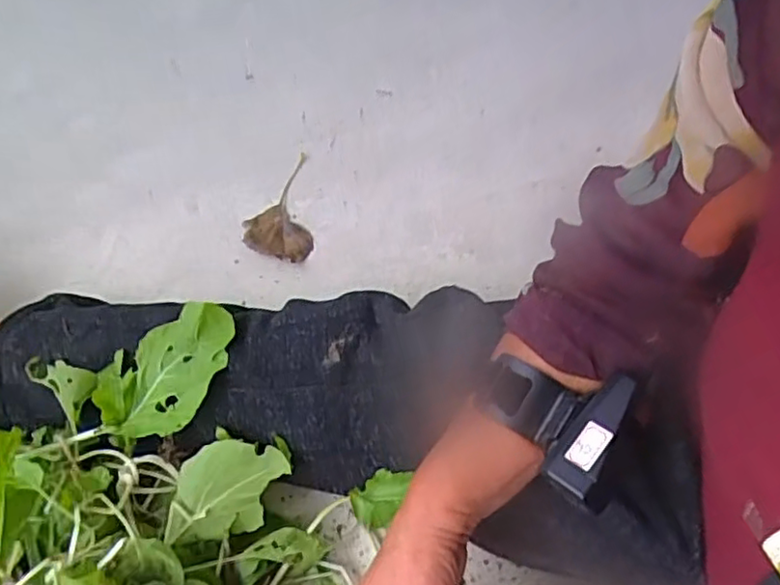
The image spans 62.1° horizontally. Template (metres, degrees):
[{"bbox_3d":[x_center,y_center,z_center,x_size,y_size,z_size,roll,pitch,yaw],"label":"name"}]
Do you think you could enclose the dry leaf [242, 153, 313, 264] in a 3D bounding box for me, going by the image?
[{"bbox_3d":[-0.119,-0.091,0.671,0.067,0.011,0.144,-9,55,-1],"label":"dry leaf"}]

